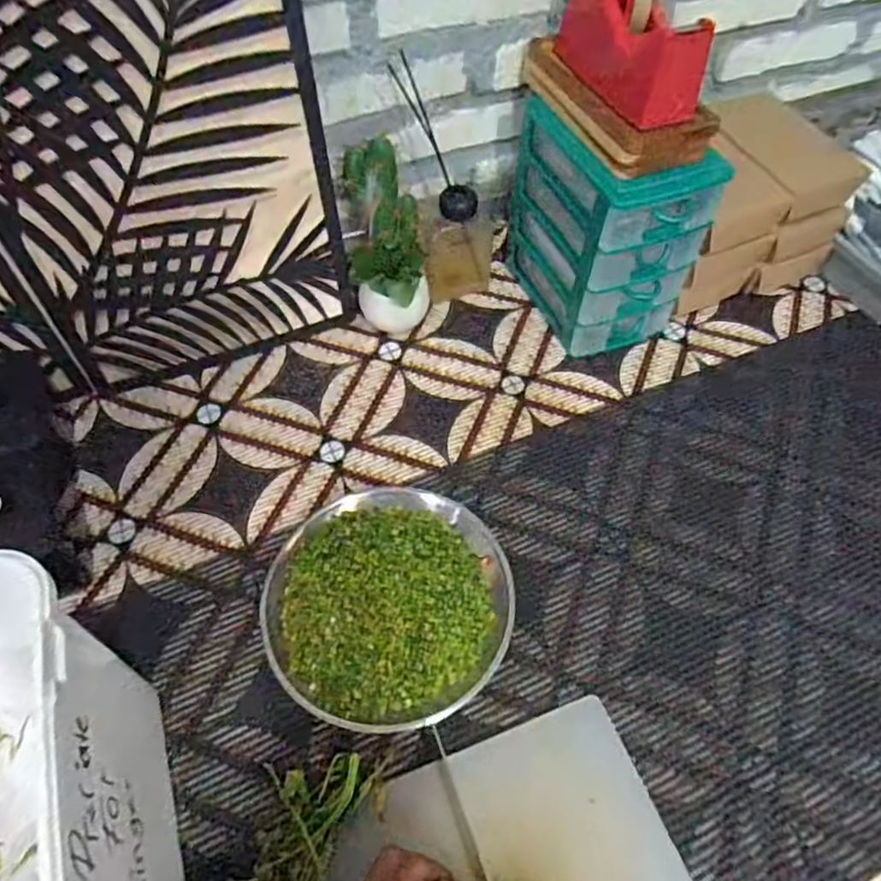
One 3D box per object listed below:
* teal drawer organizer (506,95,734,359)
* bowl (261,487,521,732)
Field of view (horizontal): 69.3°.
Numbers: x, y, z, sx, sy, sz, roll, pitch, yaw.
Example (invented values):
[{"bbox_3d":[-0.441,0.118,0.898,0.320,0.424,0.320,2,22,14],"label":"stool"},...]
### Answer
[{"bbox_3d":[0.178,-0.236,0.698,0.136,0.209,0.182,-20,58,-11],"label":"teal drawer organizer"},{"bbox_3d":[-0.045,0.129,0.544,0.203,0.056,0.206,-1,56,1],"label":"bowl"}]

